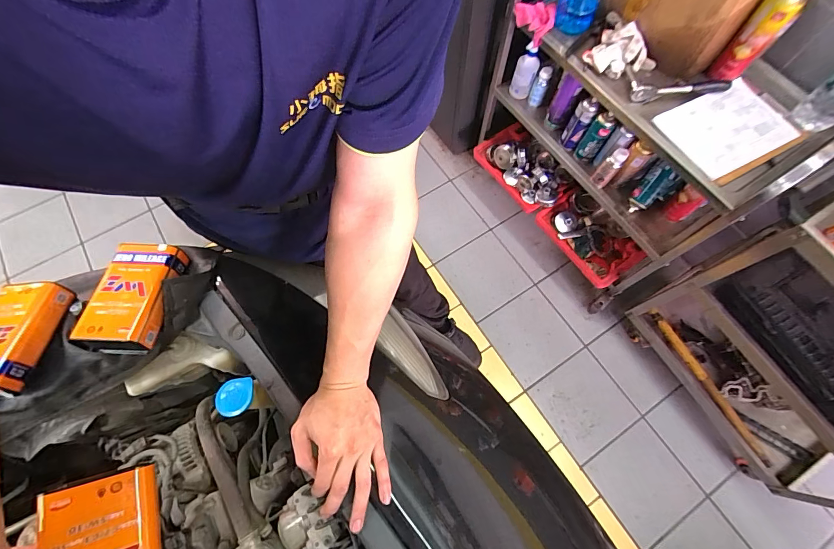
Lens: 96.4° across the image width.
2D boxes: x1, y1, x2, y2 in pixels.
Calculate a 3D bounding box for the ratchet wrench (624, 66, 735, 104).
[{"bbox_3d":[0.666,-0.508,0.974,0.244,0.046,0.119,-5,69,-2],"label":"ratchet wrench"}]

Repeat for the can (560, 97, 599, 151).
[{"bbox_3d":[0.503,-0.465,1.169,0.054,0.172,0.046,33,72,12],"label":"can"}]

